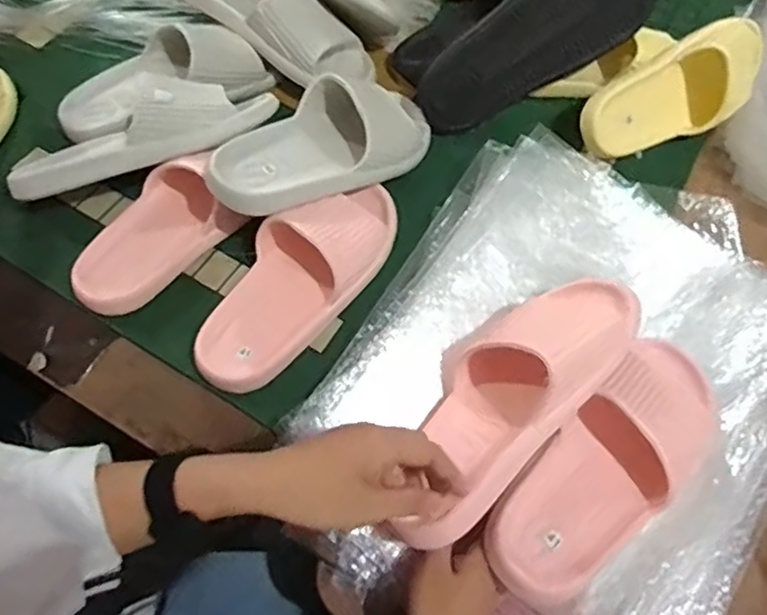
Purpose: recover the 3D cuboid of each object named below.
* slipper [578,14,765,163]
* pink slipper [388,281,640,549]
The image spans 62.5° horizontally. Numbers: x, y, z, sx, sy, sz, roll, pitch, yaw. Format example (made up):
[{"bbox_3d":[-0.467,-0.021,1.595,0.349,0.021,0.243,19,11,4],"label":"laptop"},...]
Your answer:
[{"bbox_3d":[0.332,-0.242,0.713,0.247,0.073,0.101,-28,112,-3],"label":"slipper"},{"bbox_3d":[0.094,0.068,0.485,0.095,0.075,0.253,38,80,14],"label":"pink slipper"}]

